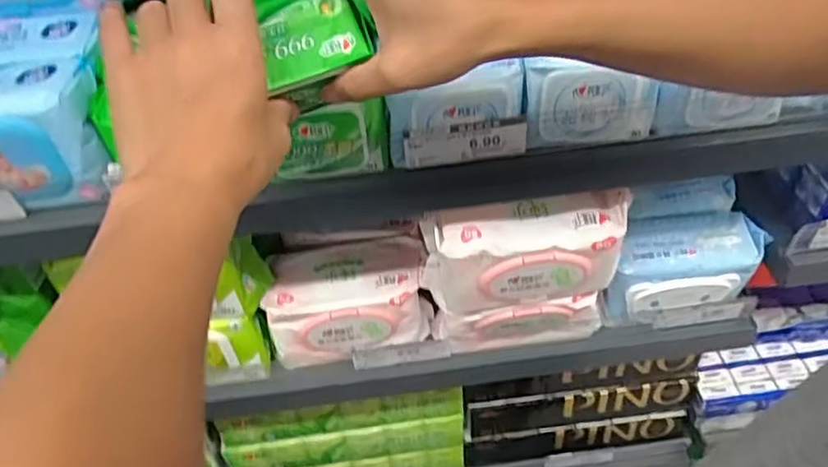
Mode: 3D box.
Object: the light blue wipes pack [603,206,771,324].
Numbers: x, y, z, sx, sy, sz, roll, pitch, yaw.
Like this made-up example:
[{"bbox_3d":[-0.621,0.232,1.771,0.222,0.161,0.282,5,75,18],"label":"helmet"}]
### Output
[{"bbox_3d":[0.288,0.035,0.735,0.167,0.095,0.083,-6,44,-1],"label":"light blue wipes pack"}]

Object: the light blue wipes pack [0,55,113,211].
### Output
[{"bbox_3d":[-0.330,-0.079,0.524,0.169,0.099,0.068,-7,44,-2],"label":"light blue wipes pack"}]

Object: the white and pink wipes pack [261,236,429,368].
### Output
[{"bbox_3d":[-0.074,0.072,0.738,0.177,0.098,0.092,-8,44,-2],"label":"white and pink wipes pack"}]

